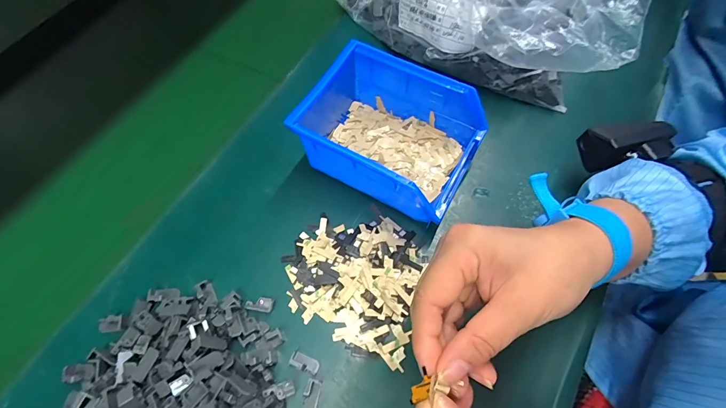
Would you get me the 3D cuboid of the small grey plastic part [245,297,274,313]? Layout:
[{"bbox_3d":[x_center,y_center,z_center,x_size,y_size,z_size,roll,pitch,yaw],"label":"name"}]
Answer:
[{"bbox_3d":[-0.082,0.079,0.288,0.021,0.006,0.012,9,64,7],"label":"small grey plastic part"}]

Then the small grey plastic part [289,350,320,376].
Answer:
[{"bbox_3d":[-0.043,0.117,0.267,0.021,0.013,0.010,21,66,13],"label":"small grey plastic part"}]

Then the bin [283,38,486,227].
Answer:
[{"bbox_3d":[0.012,-0.061,0.319,0.163,0.076,0.109,26,67,15],"label":"bin"}]

